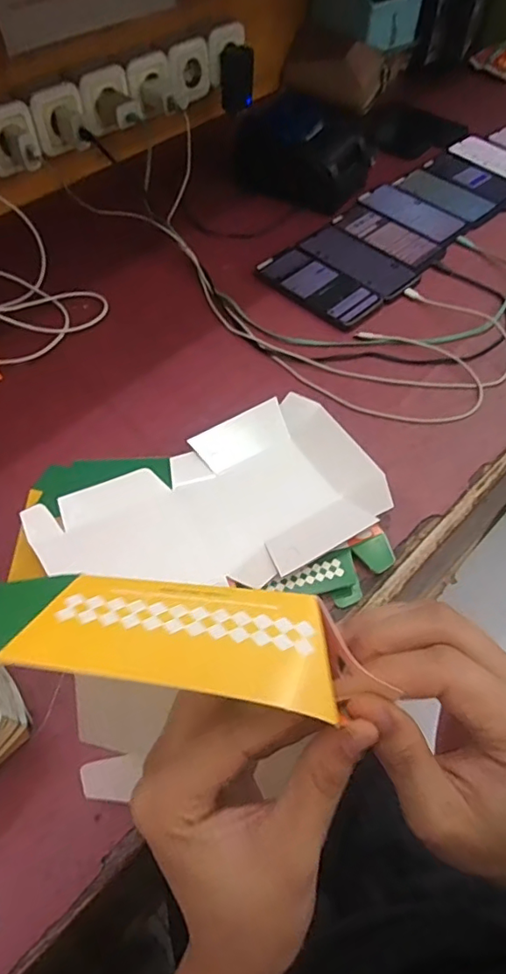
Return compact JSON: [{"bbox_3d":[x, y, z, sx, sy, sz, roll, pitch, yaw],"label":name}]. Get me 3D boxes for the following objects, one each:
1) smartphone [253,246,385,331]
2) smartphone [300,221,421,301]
[{"bbox_3d":[0.086,-0.274,0.720,0.086,0.008,0.165,-38,64,-22],"label":"smartphone"},{"bbox_3d":[0.144,-0.319,0.750,0.085,0.004,0.170,-39,64,-22],"label":"smartphone"}]

